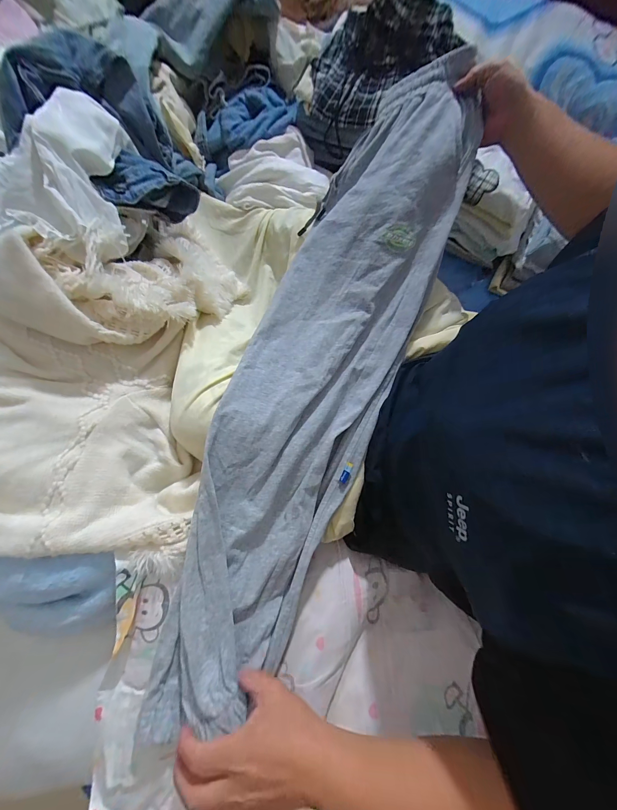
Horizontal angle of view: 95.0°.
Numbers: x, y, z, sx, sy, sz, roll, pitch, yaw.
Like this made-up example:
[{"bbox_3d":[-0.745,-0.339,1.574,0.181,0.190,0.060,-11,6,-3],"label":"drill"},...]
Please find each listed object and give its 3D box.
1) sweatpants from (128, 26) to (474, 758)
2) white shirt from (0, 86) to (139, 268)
[{"bbox_3d":[0.028,-0.084,0.392,0.202,0.079,0.836,21,81,5],"label":"sweatpants"},{"bbox_3d":[-0.303,-0.311,0.376,0.160,0.067,0.234,20,76,5],"label":"white shirt"}]

